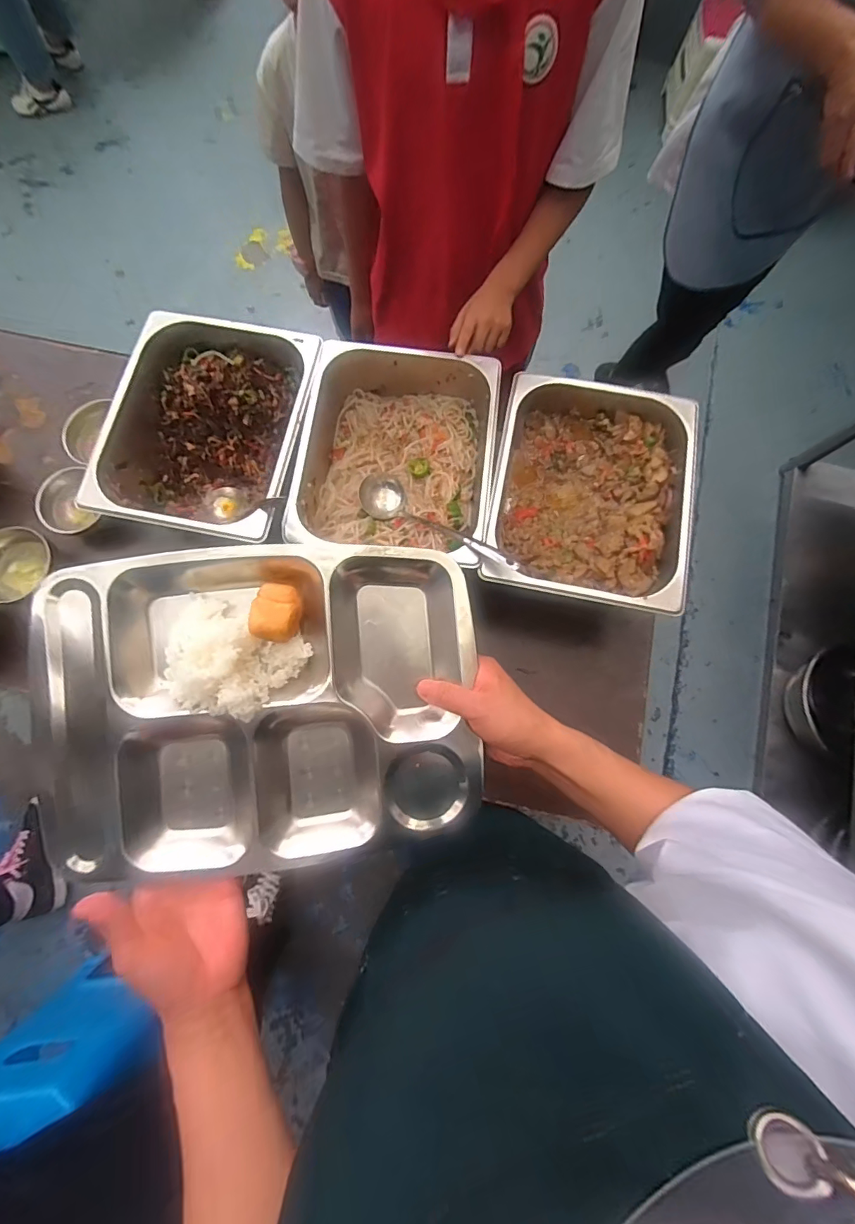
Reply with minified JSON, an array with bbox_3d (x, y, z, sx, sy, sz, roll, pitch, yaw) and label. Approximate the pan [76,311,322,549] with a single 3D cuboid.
[{"bbox_3d":[-0.309,-0.254,0.710,0.270,0.140,0.325,9,78,2],"label":"pan"}]

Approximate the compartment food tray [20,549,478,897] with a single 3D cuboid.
[{"bbox_3d":[-0.140,0.079,0.389,0.370,0.047,0.264,-7,88,-8],"label":"compartment food tray"}]

